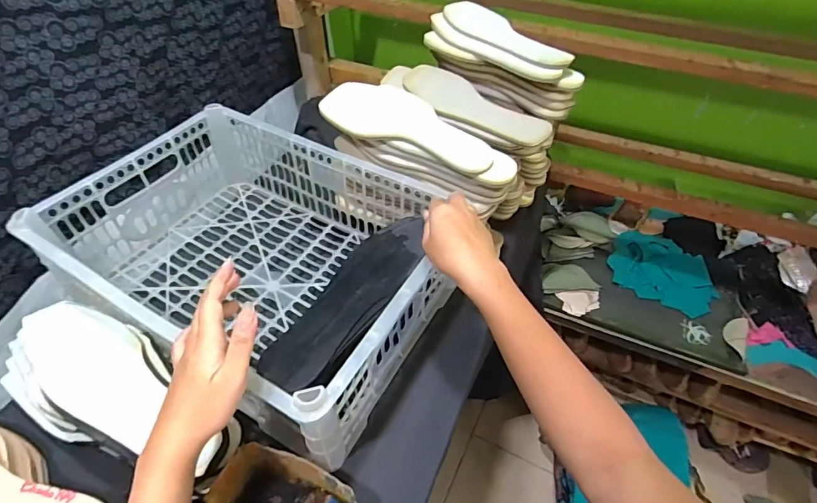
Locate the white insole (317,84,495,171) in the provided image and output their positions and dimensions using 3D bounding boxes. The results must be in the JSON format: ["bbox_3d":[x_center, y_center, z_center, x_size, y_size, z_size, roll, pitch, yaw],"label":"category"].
[{"bbox_3d":[0.002,-0.167,0.572,0.235,0.018,0.088,26,70,14],"label":"white insole"}]

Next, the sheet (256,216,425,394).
[{"bbox_3d":[-0.058,0.043,0.476,0.070,0.012,0.246,24,50,21],"label":"sheet"}]

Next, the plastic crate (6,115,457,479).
[{"bbox_3d":[-0.187,0.004,0.566,0.426,0.148,0.313,22,51,19],"label":"plastic crate"}]

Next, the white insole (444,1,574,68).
[{"bbox_3d":[0.134,-0.320,0.647,0.062,0.016,0.235,-26,52,-22],"label":"white insole"}]

